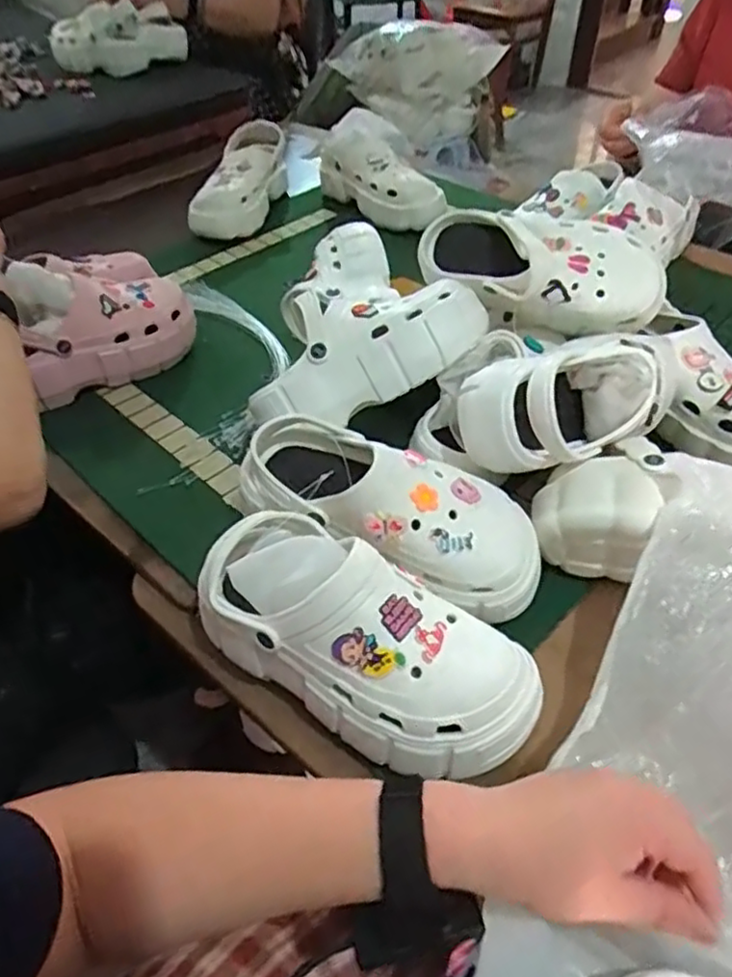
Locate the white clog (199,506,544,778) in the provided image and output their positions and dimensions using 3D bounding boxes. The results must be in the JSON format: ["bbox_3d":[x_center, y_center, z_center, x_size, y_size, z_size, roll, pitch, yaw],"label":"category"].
[{"bbox_3d":[-0.001,0.107,0.481,0.246,0.098,0.122,29,53,26],"label":"white clog"}]

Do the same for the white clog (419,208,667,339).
[{"bbox_3d":[0.173,-0.217,0.686,0.240,0.088,0.105,9,46,10],"label":"white clog"}]

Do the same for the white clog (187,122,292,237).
[{"bbox_3d":[-0.210,-0.539,1.155,0.105,0.097,0.263,9,46,9],"label":"white clog"}]

